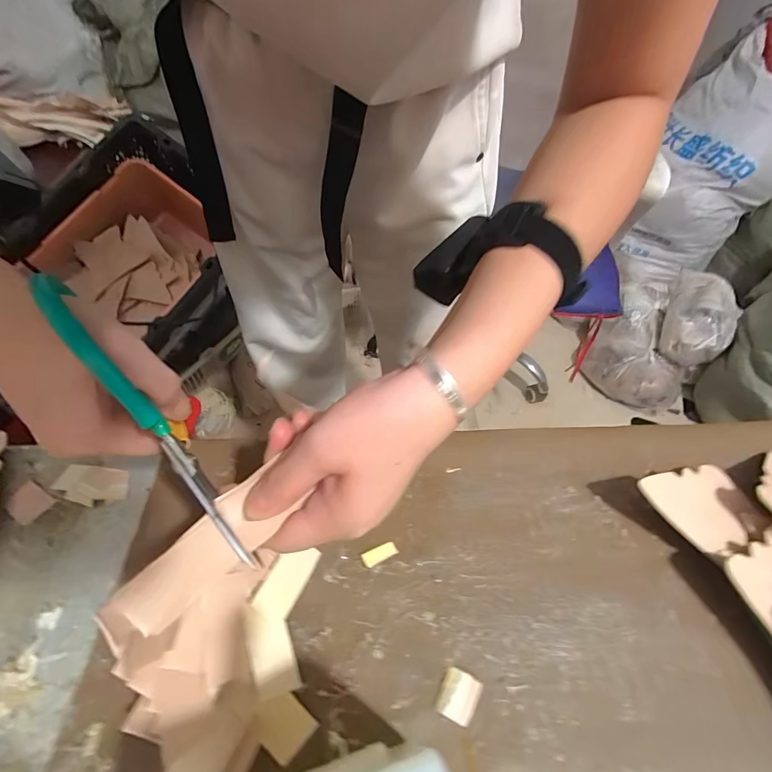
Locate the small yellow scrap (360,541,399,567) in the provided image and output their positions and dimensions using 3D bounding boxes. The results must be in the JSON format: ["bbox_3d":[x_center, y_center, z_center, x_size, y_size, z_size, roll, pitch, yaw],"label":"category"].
[{"bbox_3d":[-0.004,0.115,0.267,0.025,0.004,0.010,-19,55,-18],"label":"small yellow scrap"}]

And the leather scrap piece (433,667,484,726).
[{"bbox_3d":[0.041,0.174,0.219,0.022,0.006,0.023,23,53,14],"label":"leather scrap piece"}]

